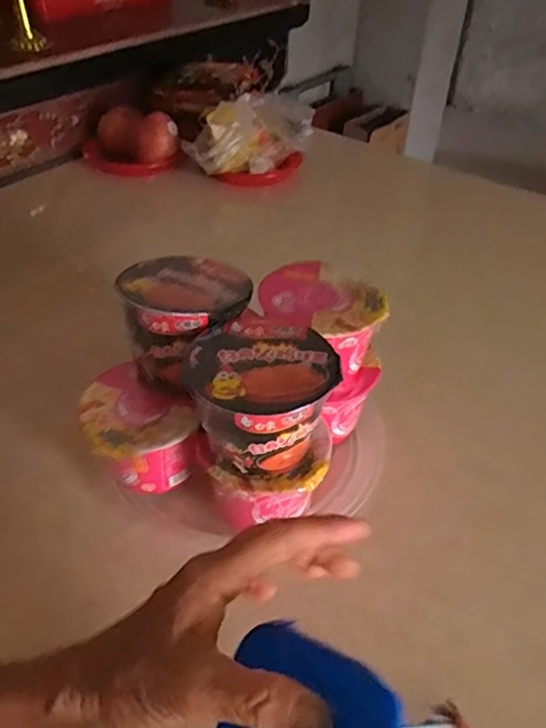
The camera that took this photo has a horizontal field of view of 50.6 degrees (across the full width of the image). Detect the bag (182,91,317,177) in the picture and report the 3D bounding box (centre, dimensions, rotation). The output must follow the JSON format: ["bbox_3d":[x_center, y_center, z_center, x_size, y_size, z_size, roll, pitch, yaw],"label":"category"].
[{"bbox_3d":[-0.040,-0.355,0.899,0.190,0.087,0.092,-18,46,-21],"label":"bag"}]

